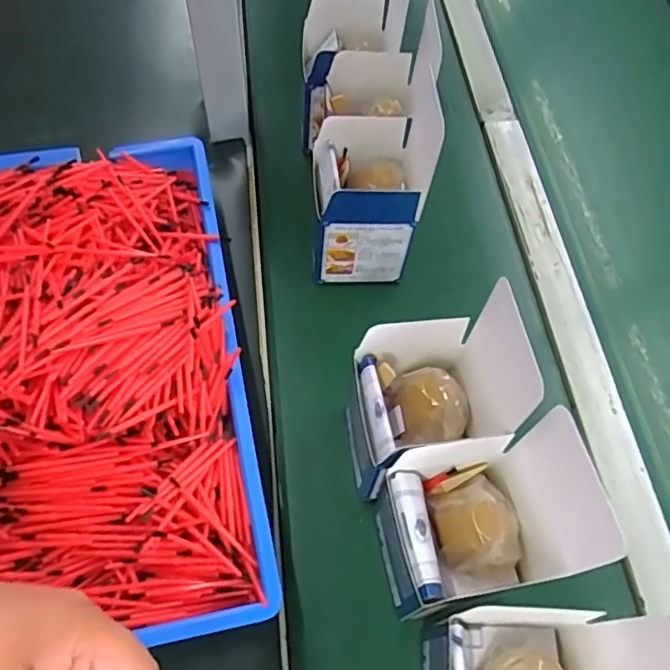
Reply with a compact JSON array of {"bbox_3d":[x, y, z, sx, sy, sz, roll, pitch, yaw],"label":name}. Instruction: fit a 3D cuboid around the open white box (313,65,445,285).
[{"bbox_3d":[0.027,-0.112,0.547,0.082,0.132,0.087,0,62,-2],"label":"open white box"}]

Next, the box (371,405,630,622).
[{"bbox_3d":[0.080,0.116,0.375,0.087,0.154,0.090,-7,62,-6],"label":"box"}]

